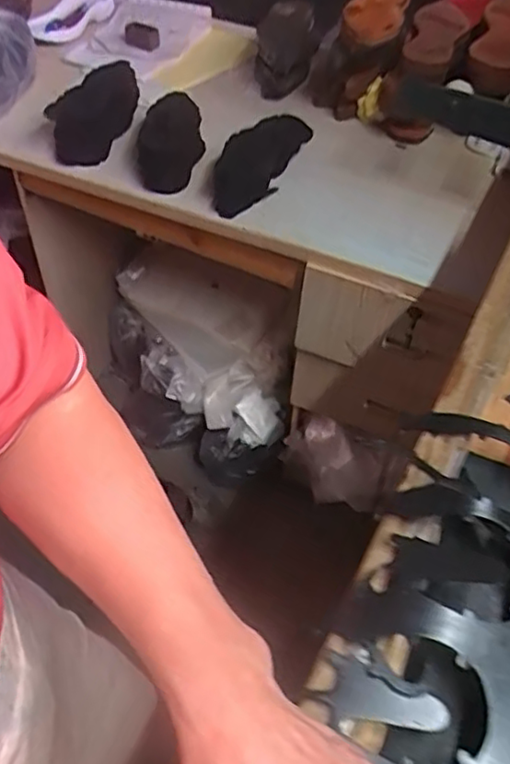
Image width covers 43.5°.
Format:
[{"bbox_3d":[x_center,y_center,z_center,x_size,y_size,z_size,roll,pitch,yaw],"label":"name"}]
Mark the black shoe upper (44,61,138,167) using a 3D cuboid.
[{"bbox_3d":[-0.282,-0.488,1.151,0.097,0.070,0.256,14,50,8],"label":"black shoe upper"}]

